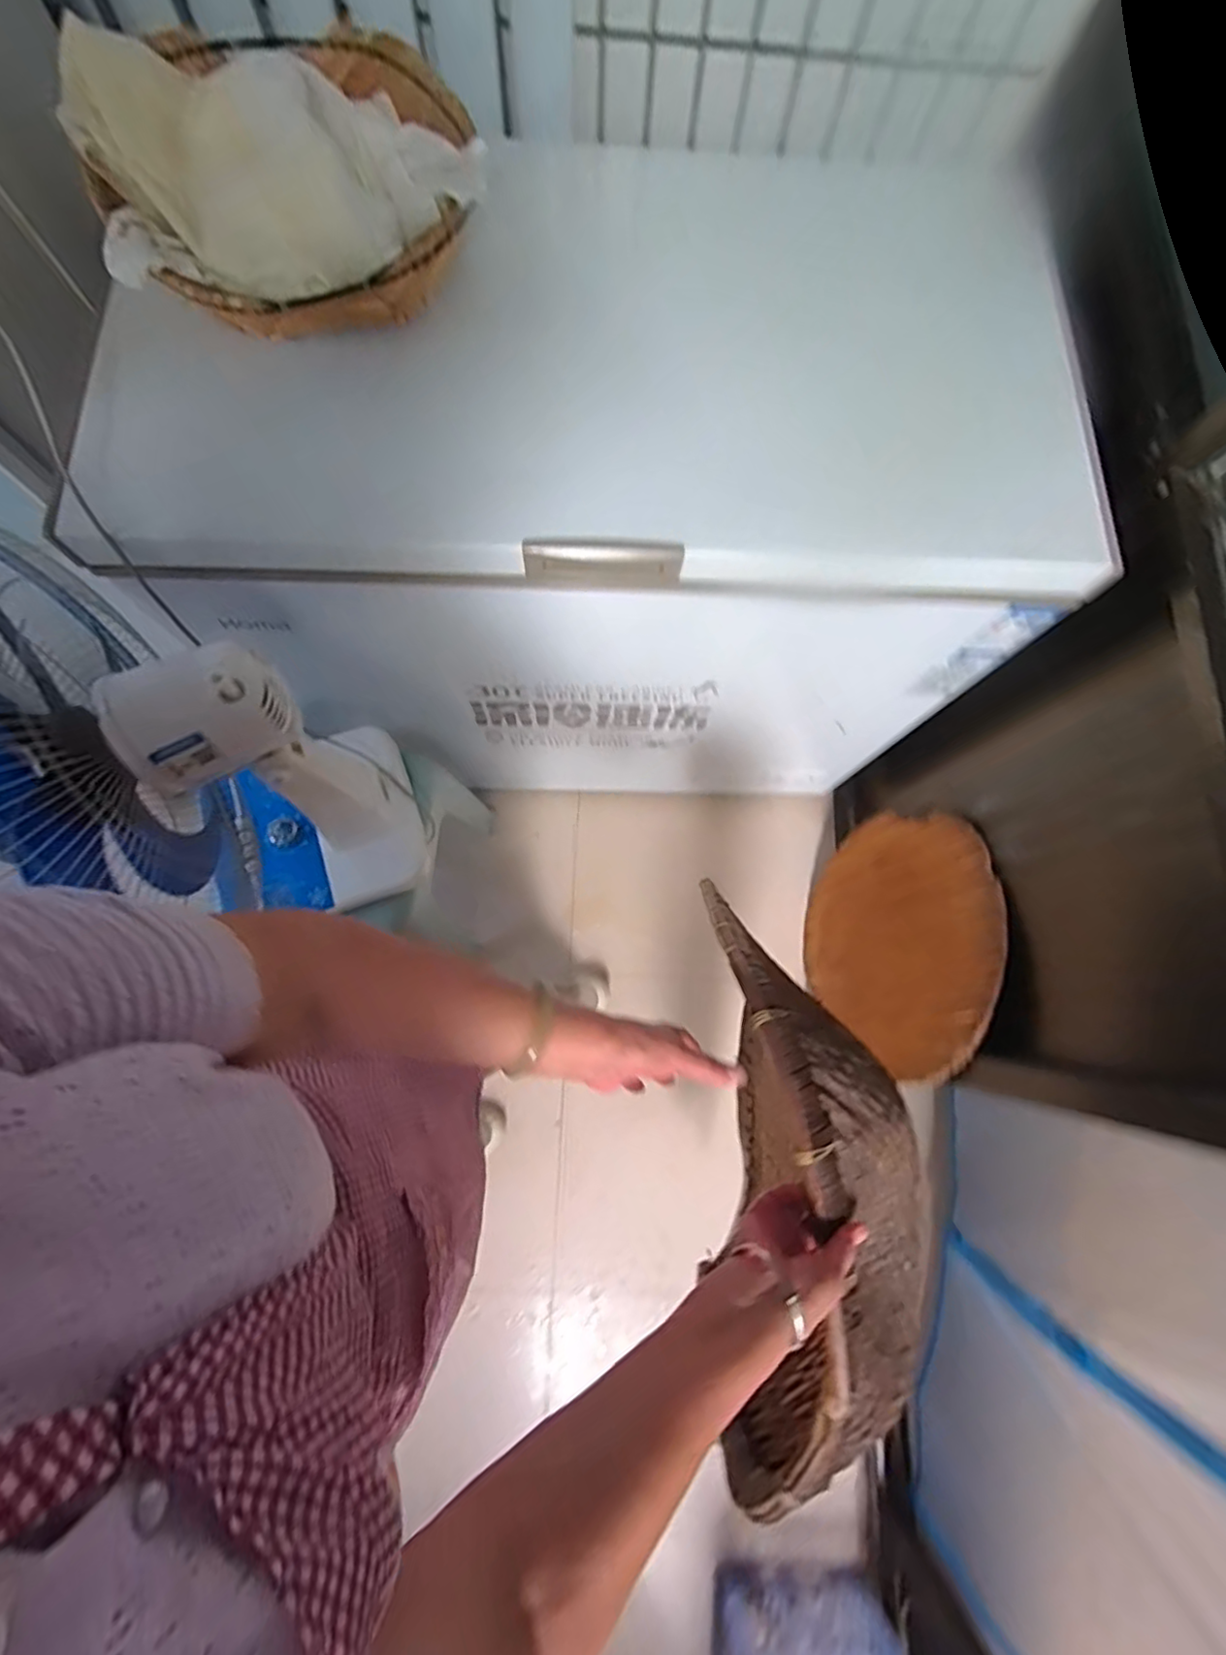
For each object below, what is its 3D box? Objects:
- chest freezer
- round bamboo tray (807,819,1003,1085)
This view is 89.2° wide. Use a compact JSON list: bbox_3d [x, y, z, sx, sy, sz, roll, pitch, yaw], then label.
[{"bbox_3d":[0.001,-0.515,1.027,1.029,0.716,0.793,0,76,-2],"label":"chest freezer"},{"bbox_3d":[0.499,0.184,1.116,0.020,0.478,0.421,11,102,-12],"label":"round bamboo tray"}]

